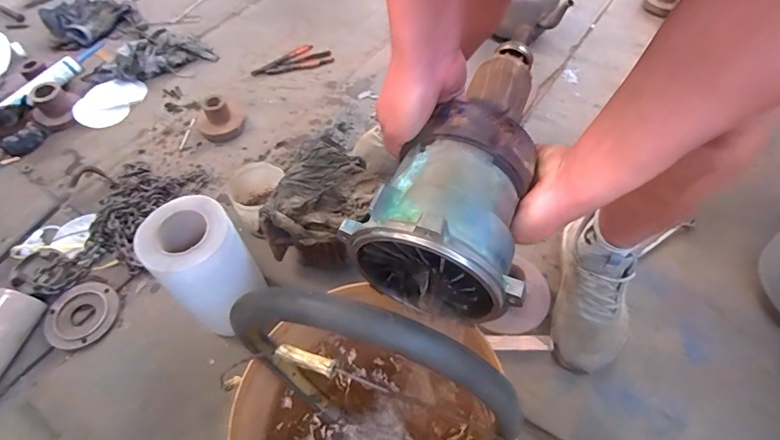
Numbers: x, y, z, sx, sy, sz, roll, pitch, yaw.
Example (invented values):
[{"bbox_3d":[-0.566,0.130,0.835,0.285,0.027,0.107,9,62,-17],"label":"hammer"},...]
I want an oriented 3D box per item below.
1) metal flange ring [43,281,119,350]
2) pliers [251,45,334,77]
[{"bbox_3d":[-0.607,0.186,0.884,0.131,0.017,0.133,-2,53,3],"label":"metal flange ring"},{"bbox_3d":[-0.294,-0.470,1.335,0.230,0.016,0.097,-20,54,-10],"label":"pliers"}]

